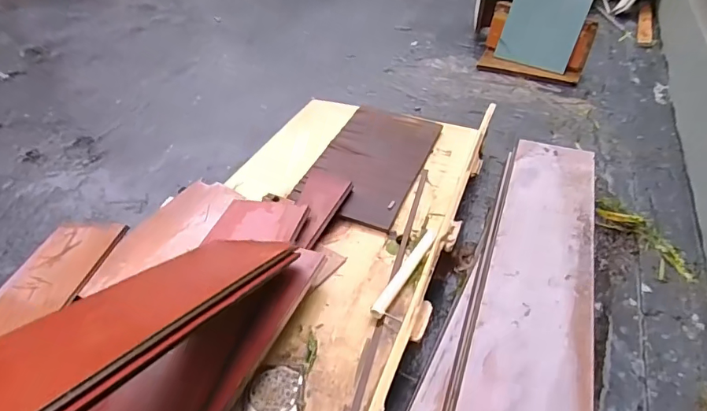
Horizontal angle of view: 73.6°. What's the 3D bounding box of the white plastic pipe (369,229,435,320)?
[{"bbox_3d":[0.115,0.137,1.020,0.030,0.028,0.284,22,44,23],"label":"white plastic pipe"}]

